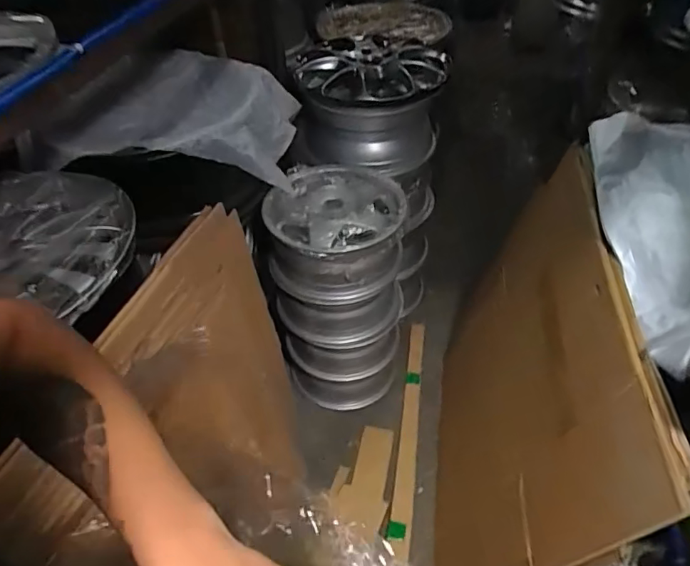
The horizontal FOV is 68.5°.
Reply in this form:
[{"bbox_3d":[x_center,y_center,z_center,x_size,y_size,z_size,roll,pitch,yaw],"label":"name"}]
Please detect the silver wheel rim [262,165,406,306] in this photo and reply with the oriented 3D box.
[{"bbox_3d":[-0.026,-0.145,1.429,0.370,0.225,0.395,-1,45,2],"label":"silver wheel rim"}]

